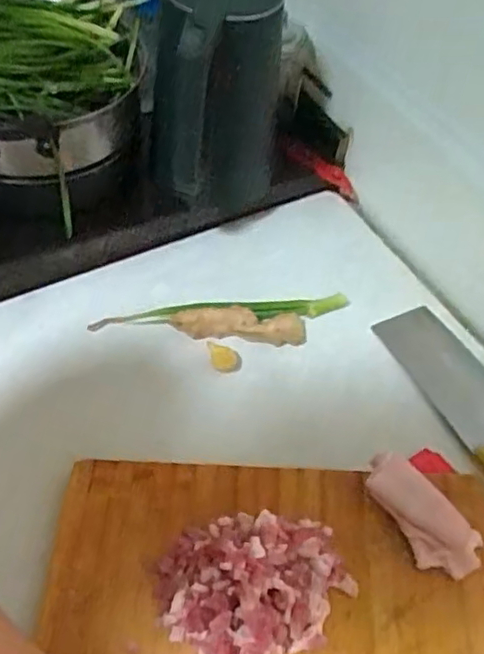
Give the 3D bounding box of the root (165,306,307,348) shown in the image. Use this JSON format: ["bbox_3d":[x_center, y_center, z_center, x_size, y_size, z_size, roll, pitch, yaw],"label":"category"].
[{"bbox_3d":[-0.003,-0.003,0.698,0.142,0.026,0.034,4,51,0],"label":"root"}]

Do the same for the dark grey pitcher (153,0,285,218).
[{"bbox_3d":[-0.033,-0.249,0.730,0.145,0.264,0.104,4,51,0],"label":"dark grey pitcher"}]

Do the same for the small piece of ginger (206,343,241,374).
[{"bbox_3d":[-0.019,0.033,0.686,0.038,0.014,0.025,10,51,5],"label":"small piece of ginger"}]

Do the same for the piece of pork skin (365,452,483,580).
[{"bbox_3d":[0.144,0.153,0.535,0.046,0.030,0.110,-30,59,-25],"label":"piece of pork skin"}]

